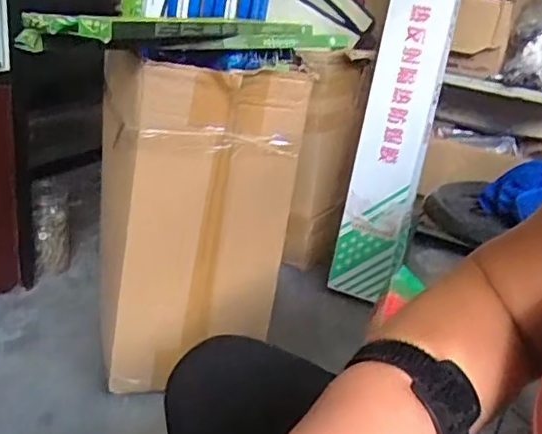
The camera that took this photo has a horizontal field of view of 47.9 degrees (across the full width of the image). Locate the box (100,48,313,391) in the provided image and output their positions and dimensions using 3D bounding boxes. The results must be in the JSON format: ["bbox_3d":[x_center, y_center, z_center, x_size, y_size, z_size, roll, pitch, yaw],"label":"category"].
[{"bbox_3d":[-0.127,0.007,1.012,0.277,0.514,0.165,-3,26,-23],"label":"box"}]

